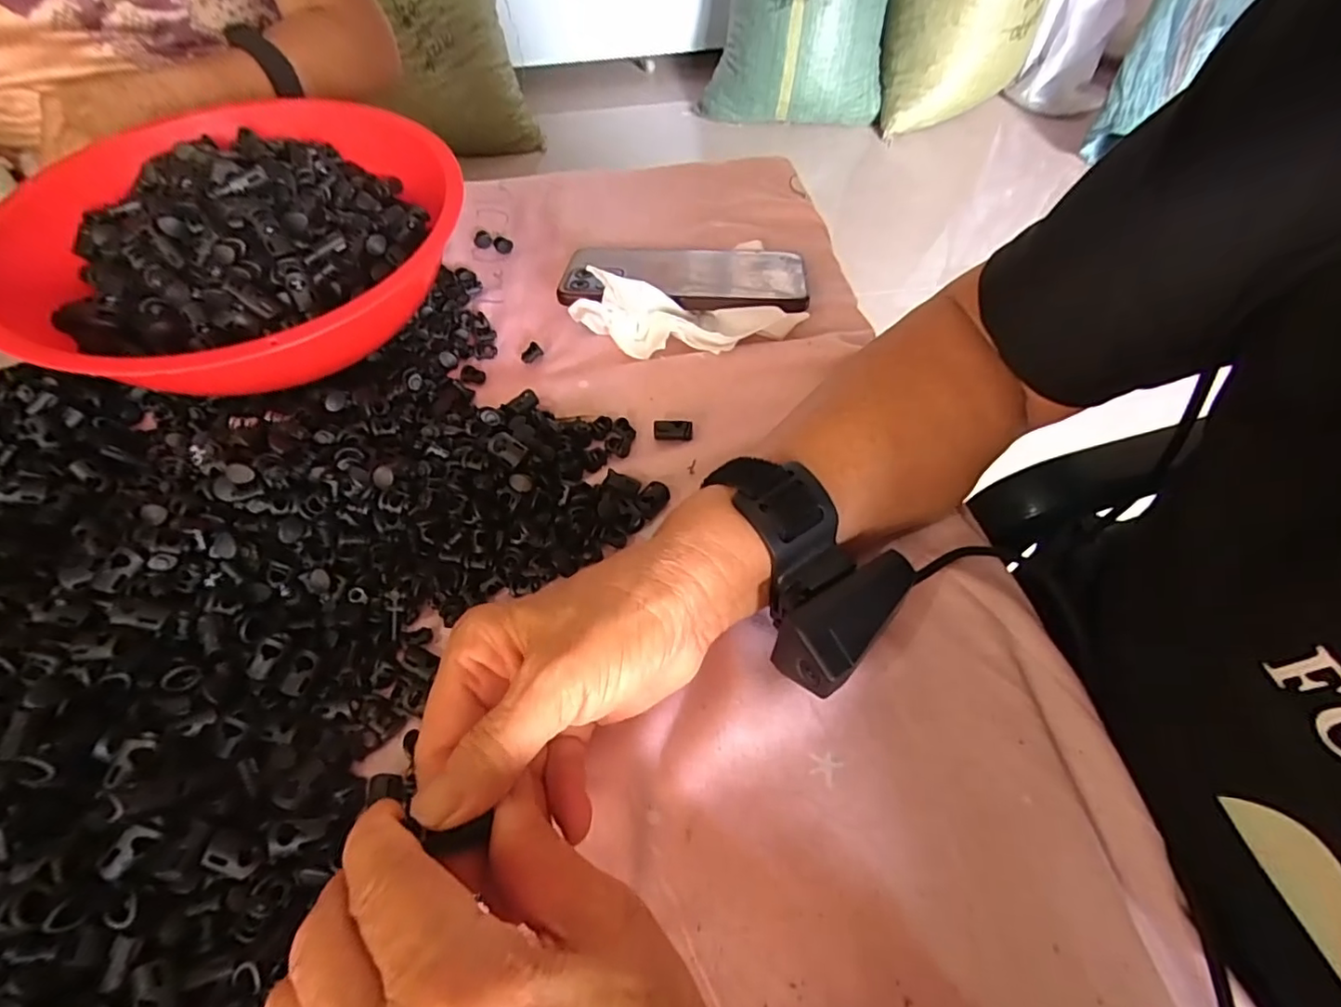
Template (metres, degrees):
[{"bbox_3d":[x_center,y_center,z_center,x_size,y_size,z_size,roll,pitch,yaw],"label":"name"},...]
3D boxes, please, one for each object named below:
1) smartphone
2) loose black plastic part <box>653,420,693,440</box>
[{"bbox_3d":[0.010,-0.153,0.391,0.161,0.011,0.076,5,47,3],"label":"smartphone"},{"bbox_3d":[0.002,-0.042,0.338,0.022,0.007,0.012,2,59,3],"label":"loose black plastic part"}]

